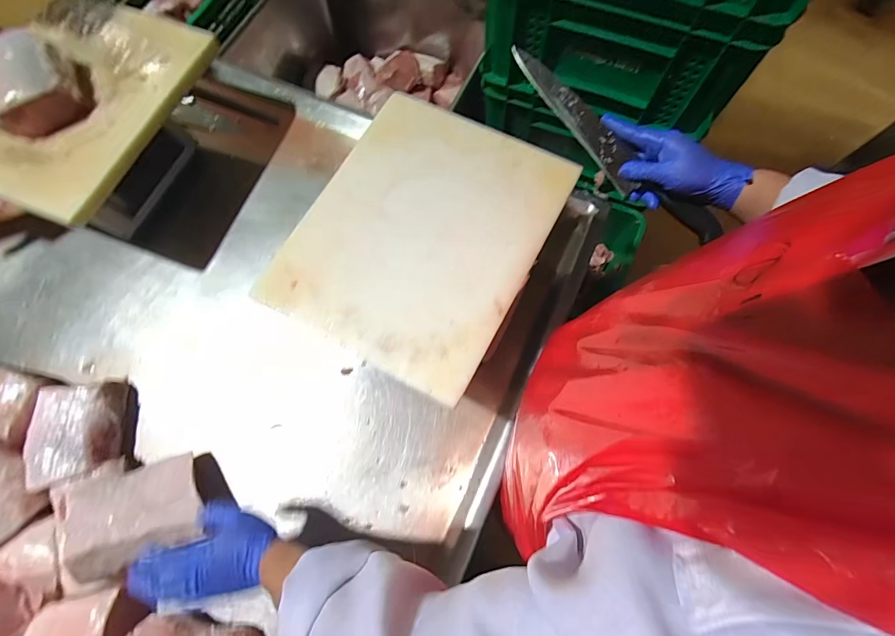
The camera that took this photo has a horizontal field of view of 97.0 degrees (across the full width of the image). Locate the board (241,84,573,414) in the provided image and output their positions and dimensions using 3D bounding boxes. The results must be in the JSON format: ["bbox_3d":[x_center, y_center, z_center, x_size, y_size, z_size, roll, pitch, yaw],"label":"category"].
[{"bbox_3d":[-0.034,-0.115,0.524,0.292,0.031,0.359,27,78,9],"label":"board"}]

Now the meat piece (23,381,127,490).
[{"bbox_3d":[-0.564,0.173,0.608,0.107,0.068,0.142,-13,74,-2],"label":"meat piece"}]

